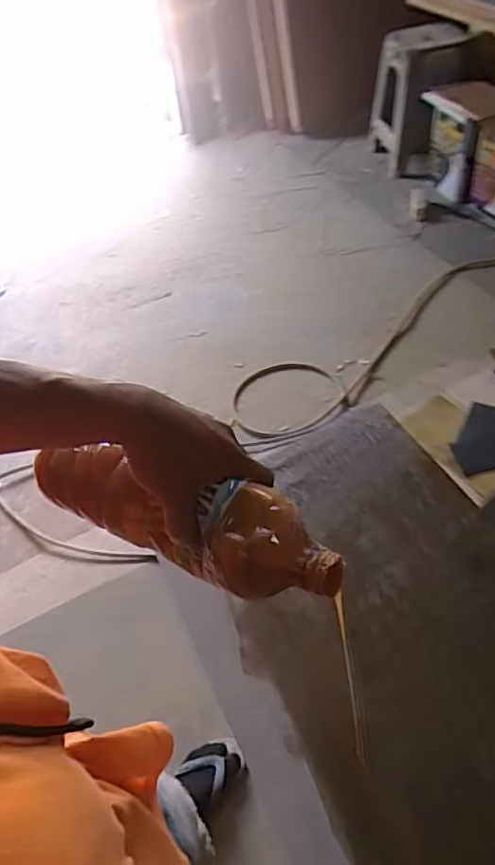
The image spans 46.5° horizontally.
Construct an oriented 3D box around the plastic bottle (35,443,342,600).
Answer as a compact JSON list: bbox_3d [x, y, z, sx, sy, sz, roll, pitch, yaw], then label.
[{"bbox_3d":[-0.067,0.066,0.479,0.302,0.072,0.063,9,48,35],"label":"plastic bottle"}]

